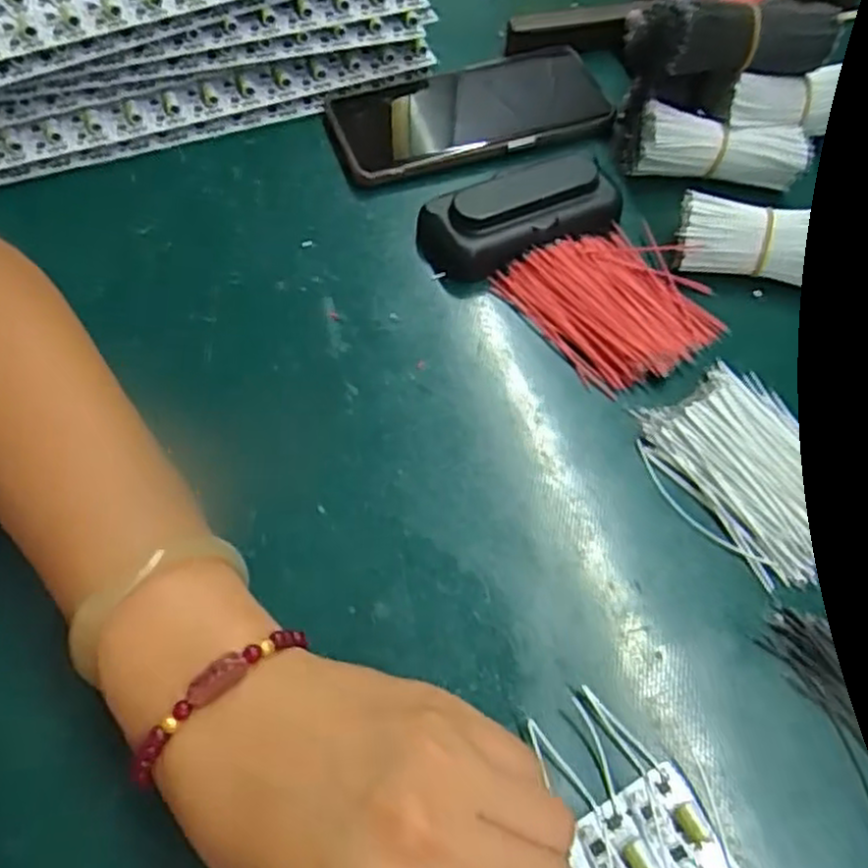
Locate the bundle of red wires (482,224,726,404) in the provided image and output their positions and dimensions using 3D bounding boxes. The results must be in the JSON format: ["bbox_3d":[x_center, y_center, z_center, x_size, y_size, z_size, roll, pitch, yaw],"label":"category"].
[{"bbox_3d":[0.091,-0.068,0.369,0.081,0.013,0.094,-32,65,-18],"label":"bundle of red wires"}]

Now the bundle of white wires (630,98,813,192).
[{"bbox_3d":[0.158,-0.157,0.406,0.089,0.030,0.021,10,60,5],"label":"bundle of white wires"}]

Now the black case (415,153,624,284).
[{"bbox_3d":[0.046,-0.115,0.388,0.104,0.032,0.039,-19,62,-11],"label":"black case"}]

